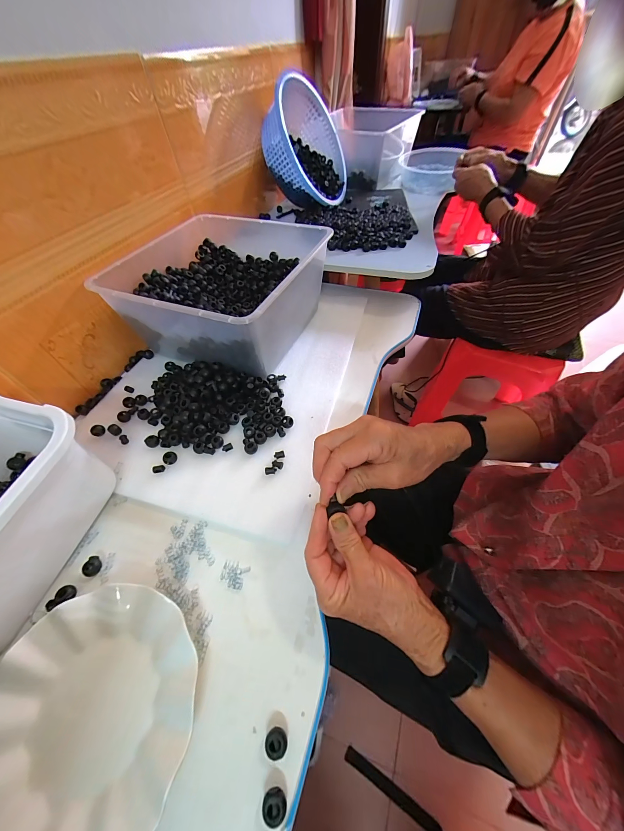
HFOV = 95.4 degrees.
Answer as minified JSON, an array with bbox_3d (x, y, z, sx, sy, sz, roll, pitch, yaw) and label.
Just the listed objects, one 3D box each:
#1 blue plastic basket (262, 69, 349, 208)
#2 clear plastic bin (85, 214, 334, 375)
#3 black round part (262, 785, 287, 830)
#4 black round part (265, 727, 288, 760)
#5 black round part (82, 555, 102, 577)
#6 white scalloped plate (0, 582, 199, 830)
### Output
[{"bbox_3d":[-0.020,-0.704,0.759,0.123,0.263,0.271,2,70,39],"label":"blue plastic basket"},{"bbox_3d":[-0.142,-0.229,0.516,0.293,0.132,0.326,17,55,16],"label":"clear plastic bin"},{"bbox_3d":[-0.028,0.292,0.211,0.017,0.011,0.017,-2,52,2],"label":"black round part"},{"bbox_3d":[-0.029,0.266,0.231,0.018,0.012,0.017,-2,52,2],"label":"black round part"},{"bbox_3d":[-0.246,0.170,0.320,0.016,0.011,0.020,13,54,13],"label":"black round part"},{"bbox_3d":[-0.190,0.251,0.237,0.173,0.022,0.177,-2,52,2],"label":"white scalloped plate"}]

